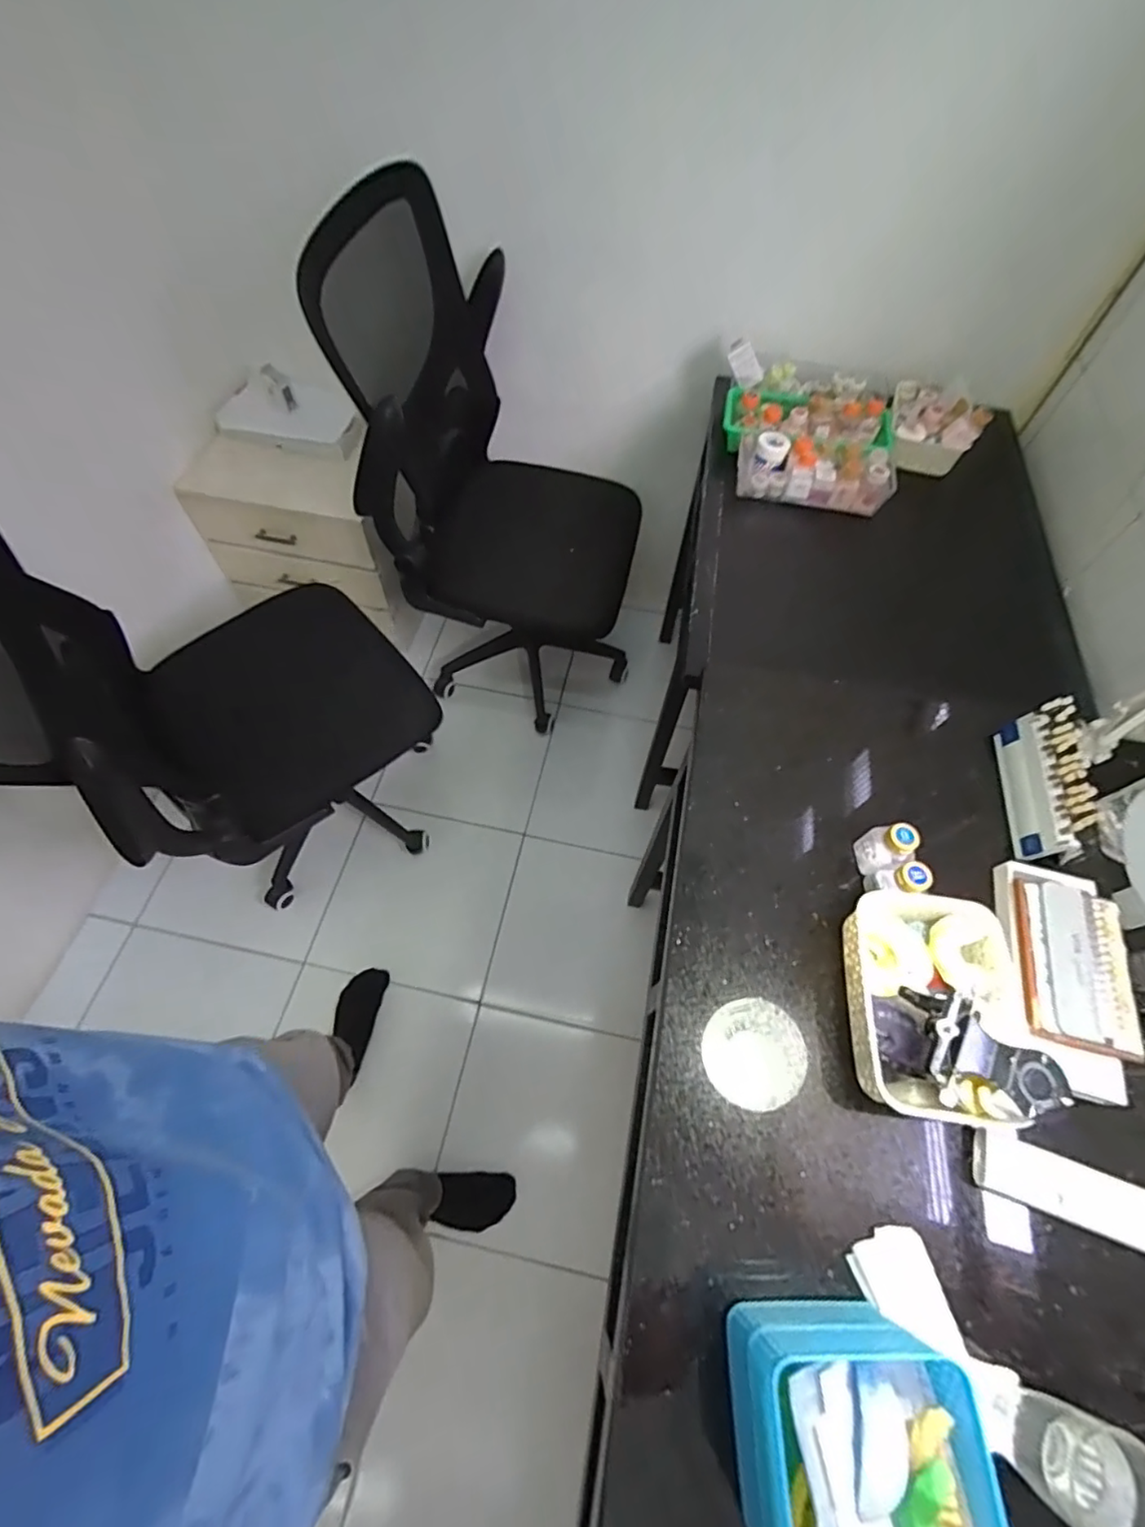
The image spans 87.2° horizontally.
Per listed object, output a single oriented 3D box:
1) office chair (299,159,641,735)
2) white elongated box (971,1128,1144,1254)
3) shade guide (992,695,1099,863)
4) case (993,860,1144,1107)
[{"bbox_3d":[-0.136,-0.564,1.322,0.563,0.972,0.509,4,61,1],"label":"office chair"},{"bbox_3d":[0.448,0.378,0.526,0.178,0.020,0.050,19,62,8],"label":"white elongated box"},{"bbox_3d":[0.541,0.020,0.690,0.049,0.080,0.180,9,61,3],"label":"shade guide"},{"bbox_3d":[0.490,0.205,0.592,0.107,0.037,0.216,13,62,5],"label":"case"}]

